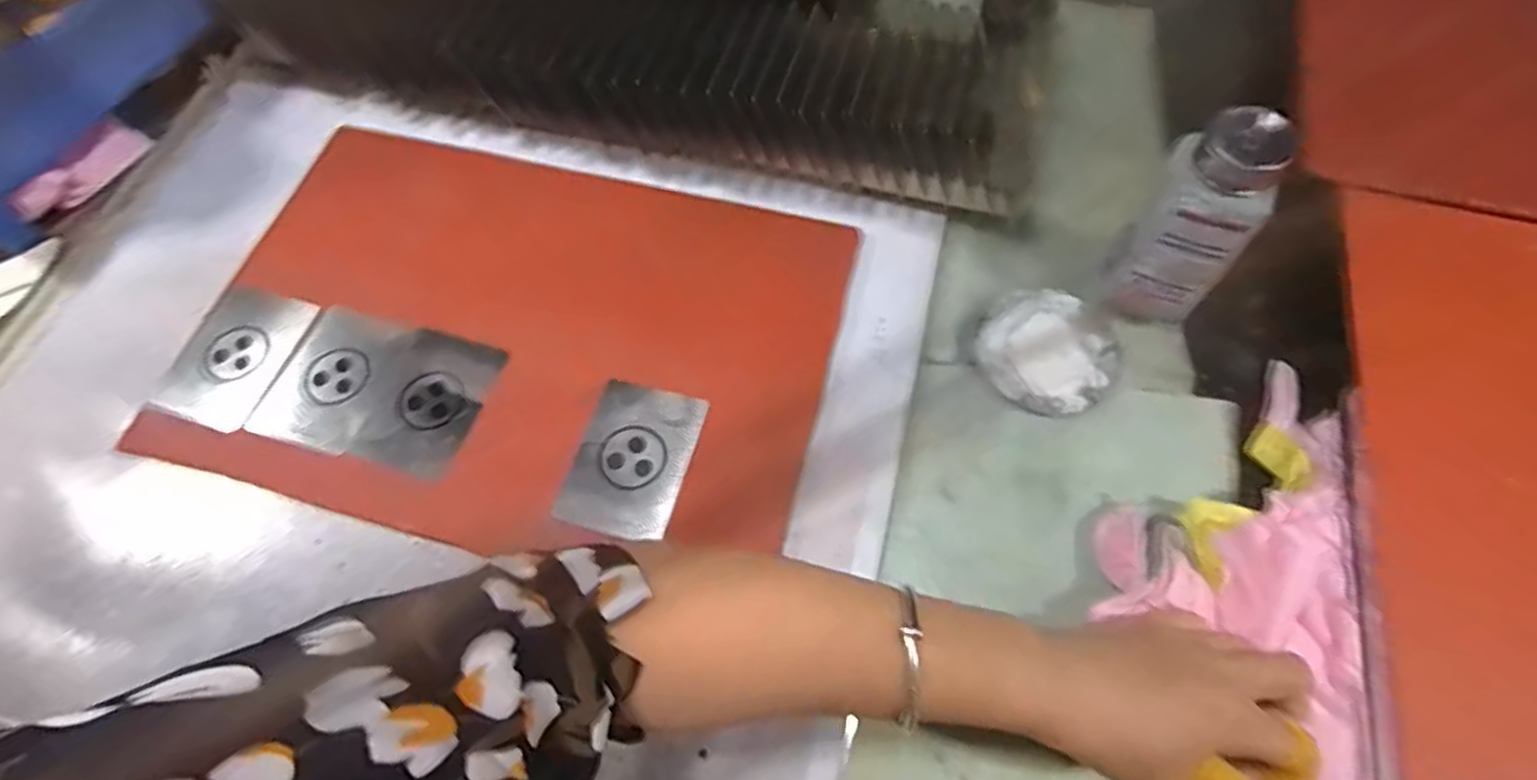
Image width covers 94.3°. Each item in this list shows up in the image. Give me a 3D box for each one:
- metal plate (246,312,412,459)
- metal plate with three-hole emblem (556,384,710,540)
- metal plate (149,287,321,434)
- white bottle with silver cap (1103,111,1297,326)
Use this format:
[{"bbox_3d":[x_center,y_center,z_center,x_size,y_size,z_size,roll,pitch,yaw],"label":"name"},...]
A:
[{"bbox_3d":[-0.260,-0.007,0.427,0.062,0.006,0.085,16,65,8],"label":"metal plate"},{"bbox_3d":[-0.076,0.038,0.400,0.060,0.006,0.087,15,65,8],"label":"metal plate with three-hole emblem"},{"bbox_3d":[-0.326,-0.021,0.437,0.069,0.006,0.087,16,65,9],"label":"metal plate"},{"bbox_3d":[0.229,-0.088,0.396,0.050,0.132,0.046,17,66,9],"label":"white bottle with silver cap"}]

